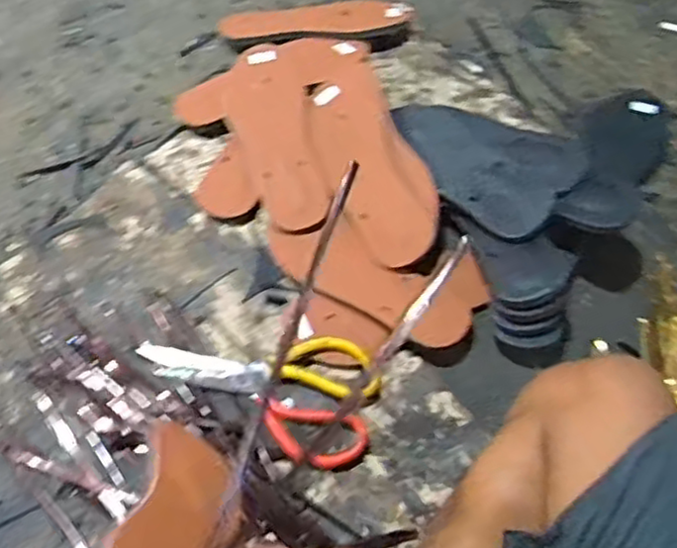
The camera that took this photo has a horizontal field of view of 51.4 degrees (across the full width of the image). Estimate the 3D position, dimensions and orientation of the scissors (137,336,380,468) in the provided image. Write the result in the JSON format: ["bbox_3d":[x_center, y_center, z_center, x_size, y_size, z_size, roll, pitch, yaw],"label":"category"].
[{"bbox_3d":[-0.079,0.122,0.688,0.237,0.029,0.118,1,61,-2],"label":"scissors"}]

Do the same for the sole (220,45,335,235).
[{"bbox_3d":[-0.073,-0.158,0.805,0.089,0.013,0.239,-18,74,3],"label":"sole"}]

